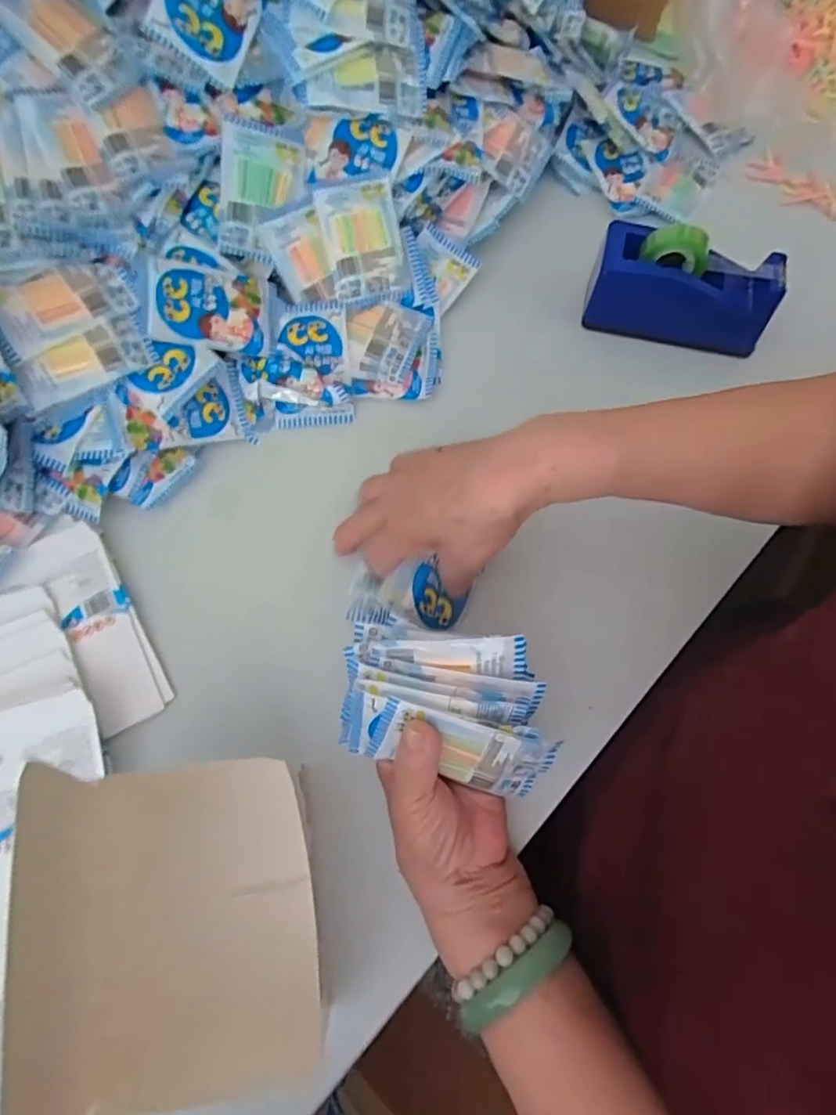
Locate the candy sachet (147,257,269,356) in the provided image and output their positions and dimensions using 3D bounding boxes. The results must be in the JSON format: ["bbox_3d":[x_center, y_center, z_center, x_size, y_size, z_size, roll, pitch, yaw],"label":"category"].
[{"bbox_3d":[-0.165,-0.200,0.455,0.090,0.010,0.067,-1,87,-26],"label":"candy sachet"}]

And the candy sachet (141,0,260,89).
[{"bbox_3d":[-0.156,-0.410,0.424,0.066,0.018,0.083,21,90,-34],"label":"candy sachet"}]

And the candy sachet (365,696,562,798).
[{"bbox_3d":[0.024,0.111,0.329,0.100,0.060,0.008,16,37,-3],"label":"candy sachet"}]

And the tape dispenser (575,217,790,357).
[{"bbox_3d":[0.221,-0.225,0.477,0.147,0.077,0.057,18,70,7],"label":"tape dispenser"}]

